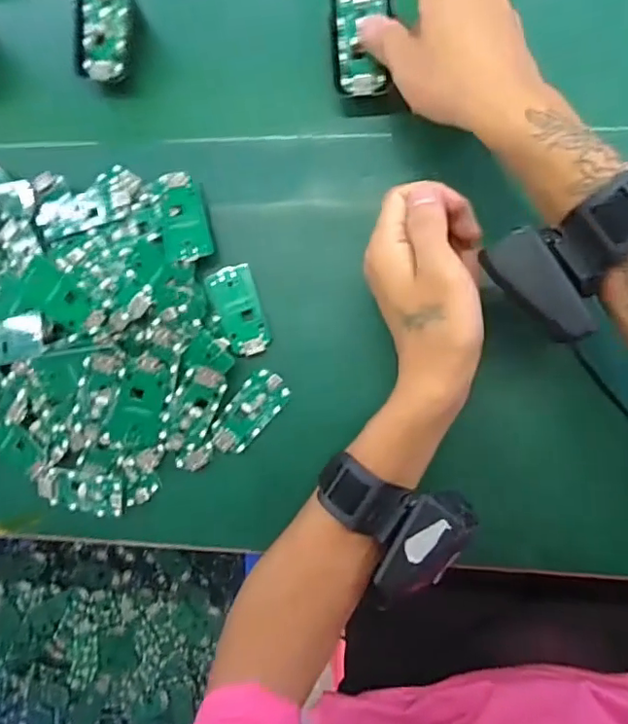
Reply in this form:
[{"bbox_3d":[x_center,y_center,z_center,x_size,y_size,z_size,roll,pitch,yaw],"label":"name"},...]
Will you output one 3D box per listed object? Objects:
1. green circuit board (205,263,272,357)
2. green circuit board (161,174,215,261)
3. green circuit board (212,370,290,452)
[{"bbox_3d":[-0.053,-0.036,0.394,0.031,0.009,0.063,-18,85,7],"label":"green circuit board"},{"bbox_3d":[-0.091,-0.101,0.390,0.032,0.008,0.062,-11,83,-6],"label":"green circuit board"},{"bbox_3d":[-0.046,0.035,0.394,0.029,0.004,0.063,39,93,8],"label":"green circuit board"}]

